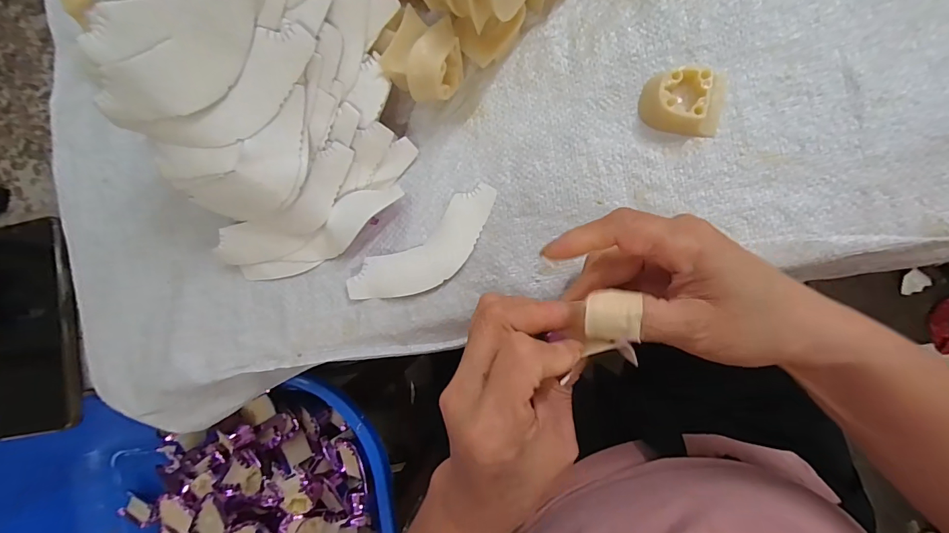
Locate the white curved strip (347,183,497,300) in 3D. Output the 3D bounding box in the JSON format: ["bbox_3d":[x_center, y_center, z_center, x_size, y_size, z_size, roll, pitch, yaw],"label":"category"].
[{"bbox_3d":[-0.031,-0.009,0.277,0.115,0.004,0.040,-35,83,3],"label":"white curved strip"}]

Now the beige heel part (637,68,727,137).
[{"bbox_3d":[0.127,-0.099,0.249,0.049,0.018,0.035,2,88,10],"label":"beige heel part"}]

